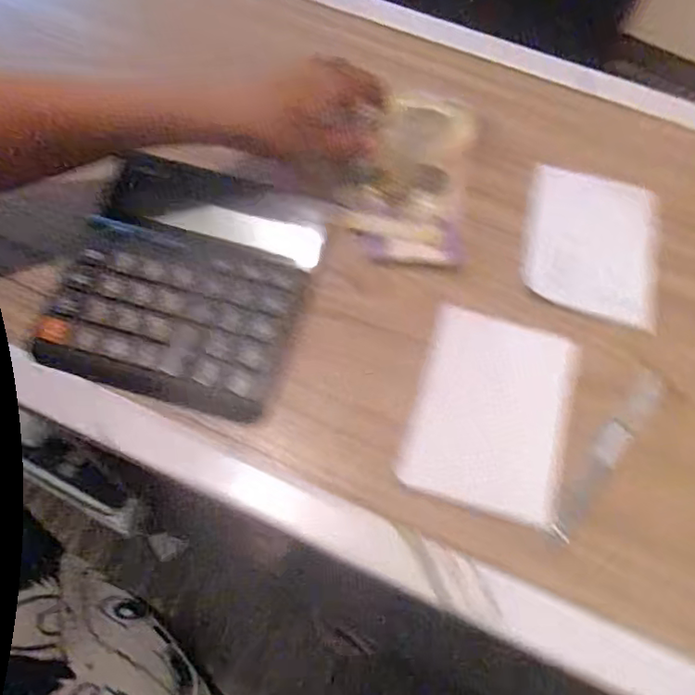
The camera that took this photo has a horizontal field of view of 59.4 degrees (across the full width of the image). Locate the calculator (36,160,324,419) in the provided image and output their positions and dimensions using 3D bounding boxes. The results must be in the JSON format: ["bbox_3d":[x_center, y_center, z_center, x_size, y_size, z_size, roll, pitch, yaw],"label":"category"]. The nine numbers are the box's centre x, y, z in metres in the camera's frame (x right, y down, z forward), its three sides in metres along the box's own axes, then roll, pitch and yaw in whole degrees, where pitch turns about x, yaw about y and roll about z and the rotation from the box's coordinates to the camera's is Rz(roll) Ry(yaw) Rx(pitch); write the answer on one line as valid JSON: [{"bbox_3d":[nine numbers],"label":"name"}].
[{"bbox_3d":[-0.102,-0.041,0.395,0.149,0.026,0.156,16,65,4],"label":"calculator"}]

